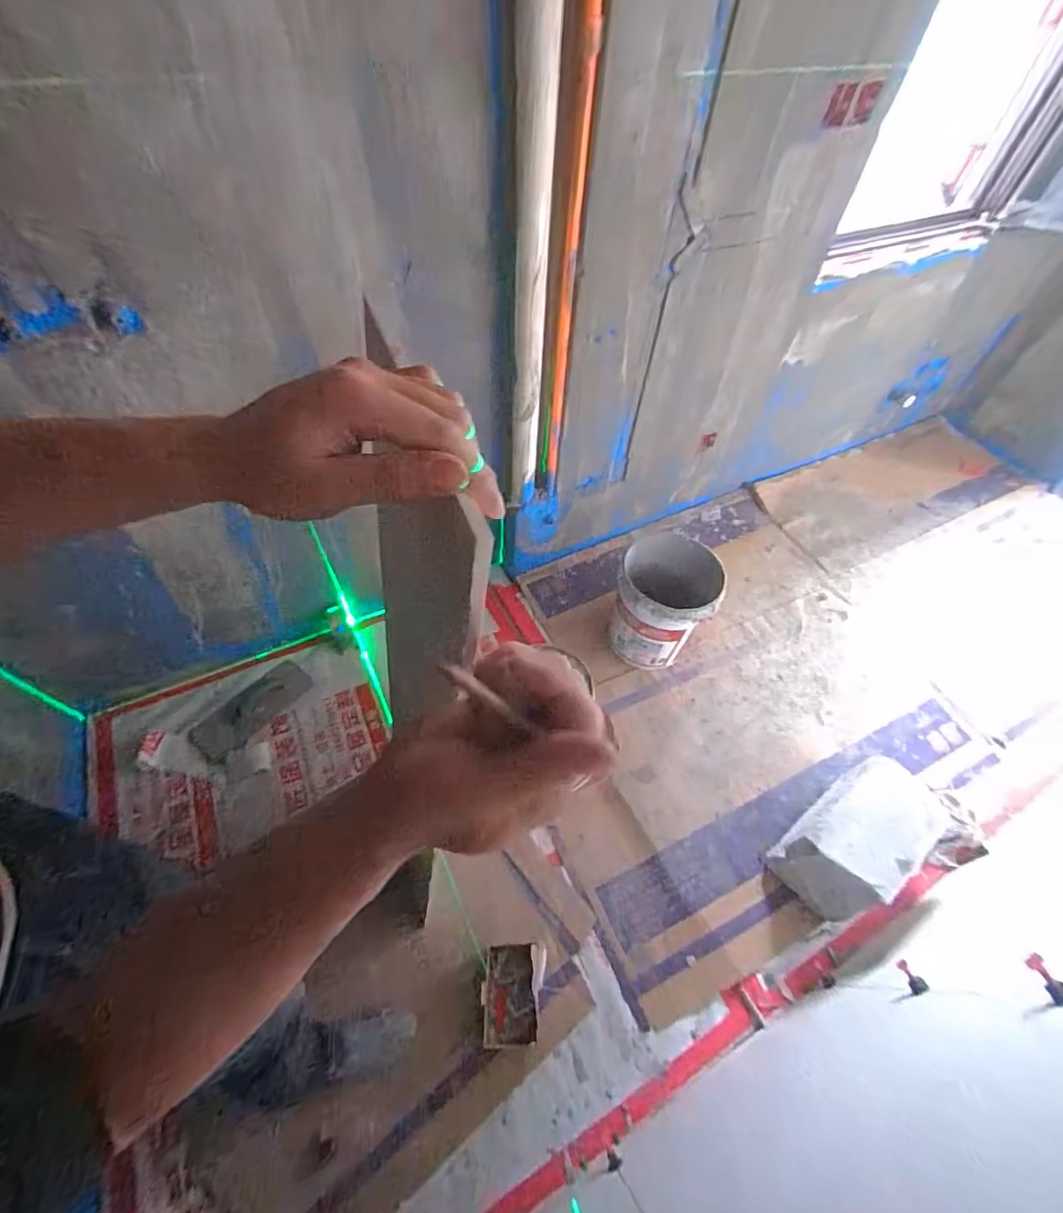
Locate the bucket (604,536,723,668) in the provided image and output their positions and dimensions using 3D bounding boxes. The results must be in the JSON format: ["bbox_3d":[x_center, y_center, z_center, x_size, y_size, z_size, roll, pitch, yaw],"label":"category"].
[{"bbox_3d":[0.420,-0.025,1.641,0.291,0.330,0.339,14,55,6],"label":"bucket"}]

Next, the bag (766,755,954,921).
[{"bbox_3d":[0.848,0.595,1.319,0.400,0.253,0.218,-31,62,-23],"label":"bag"}]

